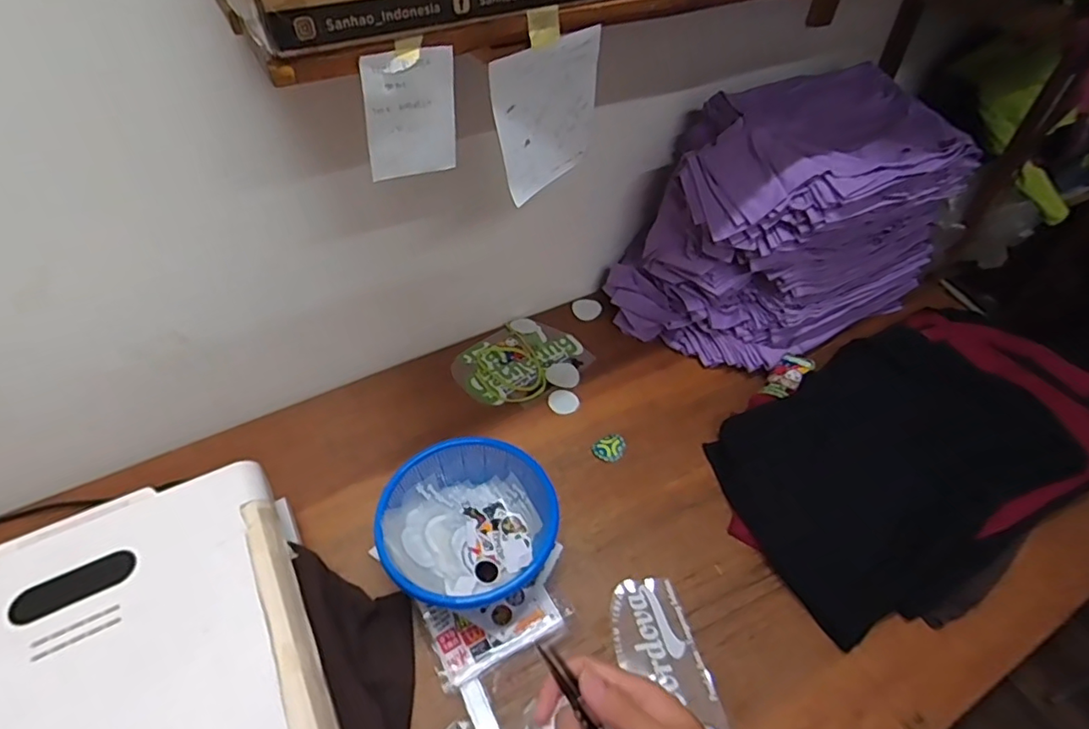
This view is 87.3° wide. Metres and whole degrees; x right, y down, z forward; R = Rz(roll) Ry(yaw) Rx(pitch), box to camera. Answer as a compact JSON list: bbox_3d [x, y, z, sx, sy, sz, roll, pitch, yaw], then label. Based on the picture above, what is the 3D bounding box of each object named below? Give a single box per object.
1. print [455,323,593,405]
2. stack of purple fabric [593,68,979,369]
[{"bbox_3d":[-0.049,-0.009,1.097,0.240,0.012,0.173,-29,55,-23],"label":"print"},{"bbox_3d":[0.439,-0.266,1.066,0.562,0.403,0.344,-24,53,-21],"label":"stack of purple fabric"}]

